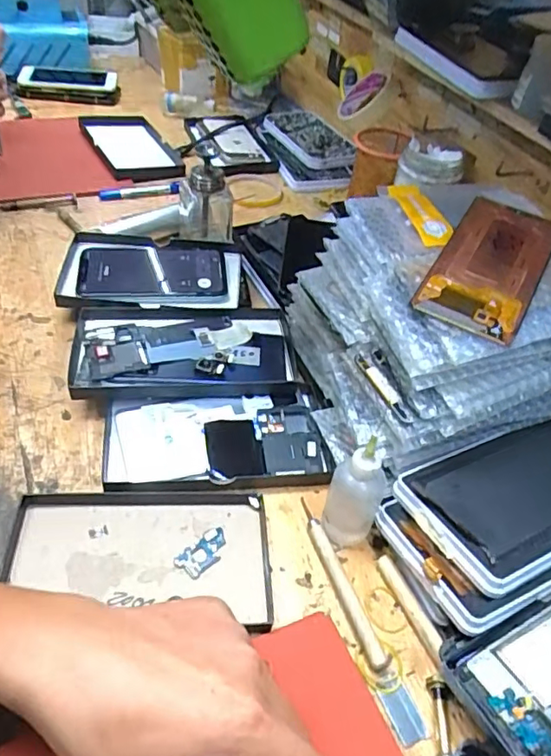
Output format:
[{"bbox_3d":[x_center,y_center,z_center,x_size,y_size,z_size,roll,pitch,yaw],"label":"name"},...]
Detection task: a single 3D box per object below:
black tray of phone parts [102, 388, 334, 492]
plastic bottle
[{"bbox_3d":[-0.046,0.049,0.459,0.174,0.013,0.094,1,45,-7],"label":"black tray of phone parts"},{"bbox_3d":[0.054,0.082,0.392,0.034,0.094,0.028,20,46,12],"label":"plastic bottle"}]

